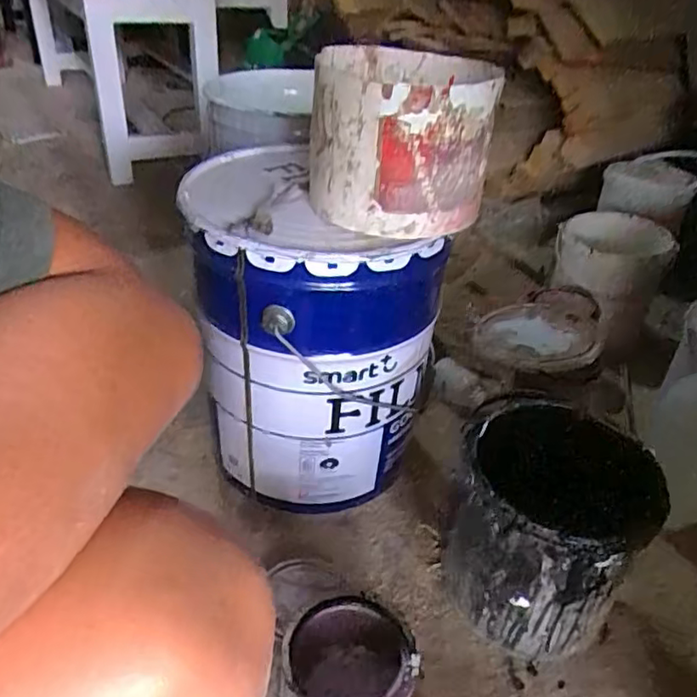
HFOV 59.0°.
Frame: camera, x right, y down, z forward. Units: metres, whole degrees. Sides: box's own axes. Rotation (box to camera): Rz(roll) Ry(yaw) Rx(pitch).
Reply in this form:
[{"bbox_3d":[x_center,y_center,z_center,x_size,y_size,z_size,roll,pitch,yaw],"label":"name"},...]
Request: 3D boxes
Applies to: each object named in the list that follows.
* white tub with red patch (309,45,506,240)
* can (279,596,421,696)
[{"bbox_3d":[0.047,-0.203,0.589,0.160,0.136,0.180,2,33,-2],"label":"white tub with red patch"},{"bbox_3d":[0.000,0.292,0.524,0.104,0.129,0.107,13,35,14],"label":"can"}]

